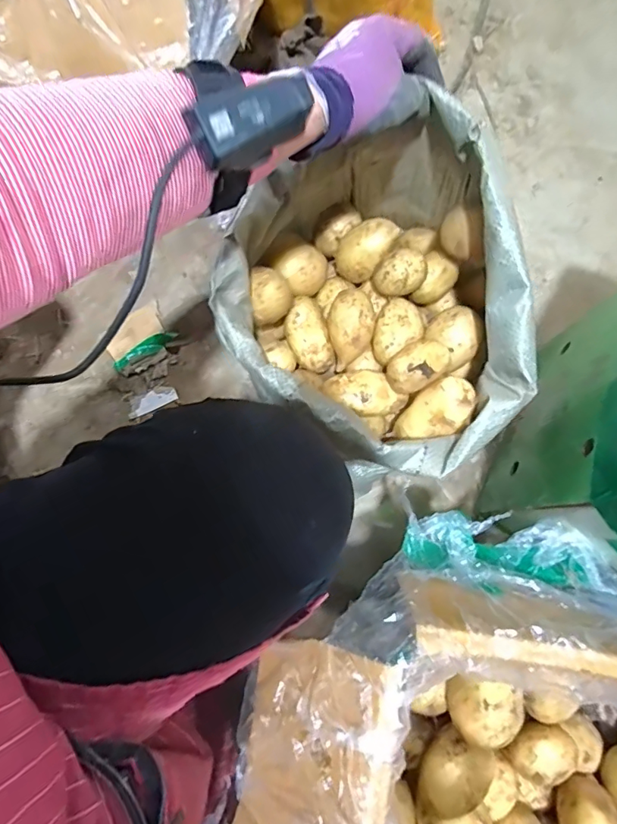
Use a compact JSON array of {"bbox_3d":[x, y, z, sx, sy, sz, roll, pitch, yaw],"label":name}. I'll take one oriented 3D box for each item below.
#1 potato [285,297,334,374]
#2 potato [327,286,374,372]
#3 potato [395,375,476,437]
[{"bbox_3d":[0.004,-0.081,0.517,0.044,0.039,0.082,-25,106,3],"label":"potato"},{"bbox_3d":[0.043,-0.085,0.501,0.044,0.034,0.074,5,78,1],"label":"potato"},{"bbox_3d":[0.128,0.002,0.484,0.086,0.043,0.049,-34,74,27],"label":"potato"}]

